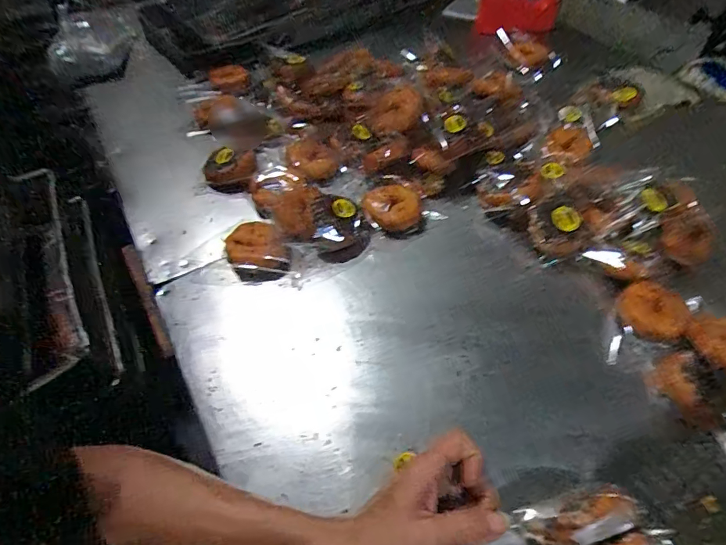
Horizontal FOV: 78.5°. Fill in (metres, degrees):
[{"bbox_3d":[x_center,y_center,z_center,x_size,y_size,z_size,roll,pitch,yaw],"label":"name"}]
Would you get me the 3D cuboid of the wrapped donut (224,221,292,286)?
[{"bbox_3d":[-0.169,-0.035,0.704,0.088,0.040,0.116,-24,54,-16],"label":"wrapped donut"}]

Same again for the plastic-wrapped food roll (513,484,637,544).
[{"bbox_3d":[0.199,0.242,0.429,0.088,0.098,0.044,-10,52,-4],"label":"plastic-wrapped food roll"}]

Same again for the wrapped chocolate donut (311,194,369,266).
[{"bbox_3d":[-0.034,-0.070,0.714,0.089,0.050,0.102,-2,52,1],"label":"wrapped chocolate donut"}]

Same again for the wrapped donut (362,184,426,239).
[{"bbox_3d":[0.051,-0.107,0.737,0.098,0.031,0.097,-3,51,0],"label":"wrapped donut"}]

